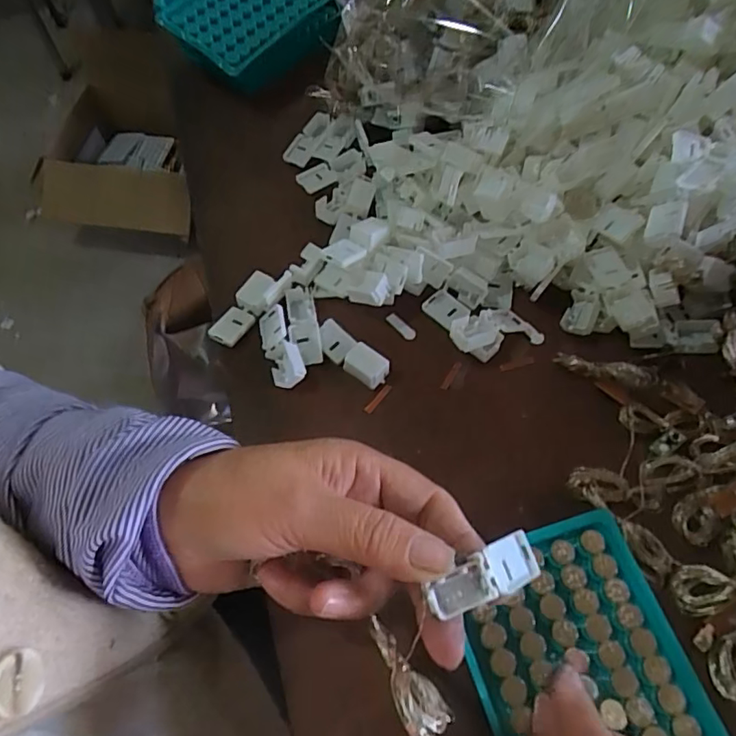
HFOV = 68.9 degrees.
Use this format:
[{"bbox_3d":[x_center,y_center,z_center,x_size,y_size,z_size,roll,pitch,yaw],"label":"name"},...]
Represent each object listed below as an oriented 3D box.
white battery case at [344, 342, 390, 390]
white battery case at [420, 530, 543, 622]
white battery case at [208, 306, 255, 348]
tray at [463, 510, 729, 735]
[{"bbox_3d":[-0.001,-0.001,0.333,0.027,0.016,0.017,38,69,21],"label":"white battery case"},{"bbox_3d":[0.049,0.084,0.218,0.054,0.013,0.019,-14,58,-31],"label":"white battery case"},{"bbox_3d":[-0.089,-0.028,0.350,0.019,0.006,0.028,21,64,14],"label":"white battery case"},{"bbox_3d":[0.099,0.140,0.242,0.094,0.012,0.126,-16,61,-6],"label":"tray"}]

